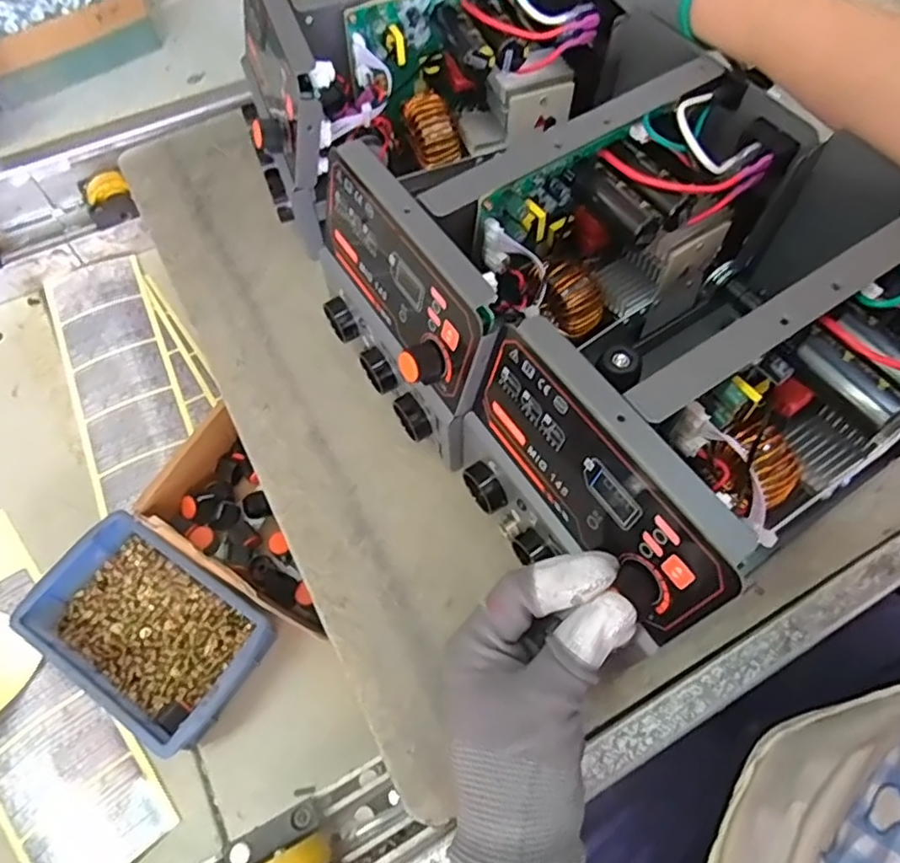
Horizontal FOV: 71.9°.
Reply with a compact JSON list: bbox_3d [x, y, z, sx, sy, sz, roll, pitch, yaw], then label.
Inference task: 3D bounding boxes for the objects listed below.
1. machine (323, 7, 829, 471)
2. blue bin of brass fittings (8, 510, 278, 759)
[{"bbox_3d":[0.055,-0.125,0.399,0.264,0.133,0.170,-35,68,-16],"label":"machine"},{"bbox_3d":[-0.192,0.131,0.409,0.144,0.051,0.091,30,67,14],"label":"blue bin of brass fittings"}]

